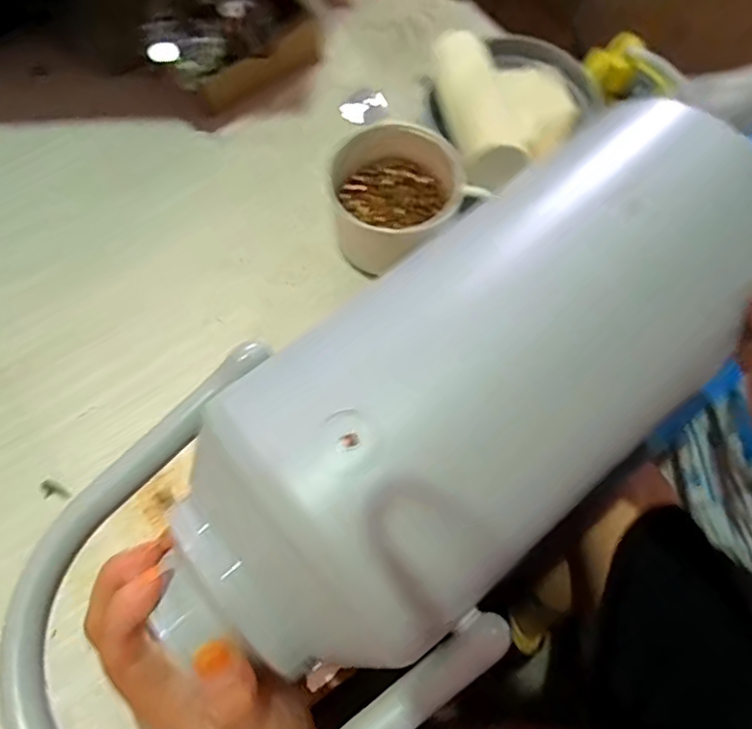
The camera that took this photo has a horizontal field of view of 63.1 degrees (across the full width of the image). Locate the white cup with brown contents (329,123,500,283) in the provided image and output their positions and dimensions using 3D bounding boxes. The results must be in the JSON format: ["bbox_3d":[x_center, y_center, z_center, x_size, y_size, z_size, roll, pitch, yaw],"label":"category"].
[{"bbox_3d":[0.016,-0.139,0.516,0.101,0.074,0.091,-32,73,-12],"label":"white cup with brown contents"}]

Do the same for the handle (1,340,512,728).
[{"bbox_3d":[-0.081,0.117,0.296,0.201,0.032,0.206,-39,75,-14],"label":"handle"}]

